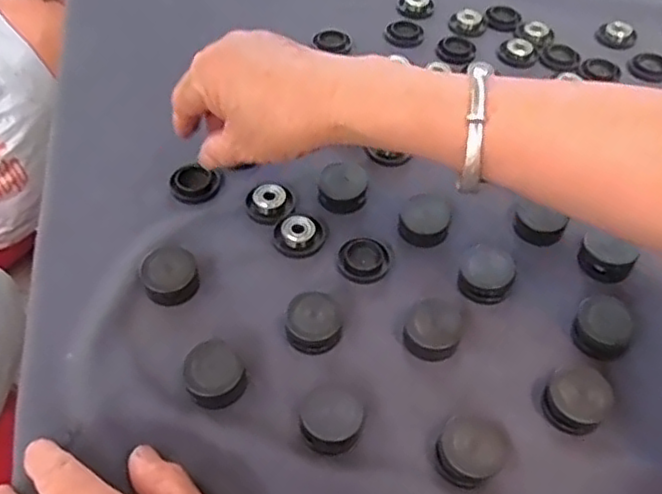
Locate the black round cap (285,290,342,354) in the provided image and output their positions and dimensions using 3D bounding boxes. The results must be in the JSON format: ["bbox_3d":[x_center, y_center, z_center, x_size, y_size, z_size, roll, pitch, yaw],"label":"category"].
[{"bbox_3d":[-0.010,0.042,0.391,0.031,0.019,0.035,-1,51,-3],"label":"black round cap"}]

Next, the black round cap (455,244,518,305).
[{"bbox_3d":[0.097,0.014,0.416,0.033,0.017,0.038,16,52,11],"label":"black round cap"}]

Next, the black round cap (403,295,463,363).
[{"bbox_3d":[0.060,0.047,0.388,0.031,0.018,0.034,1,51,-1],"label":"black round cap"}]

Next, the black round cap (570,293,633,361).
[{"bbox_3d":[0.161,0.047,0.398,0.032,0.019,0.036,26,55,18],"label":"black round cap"}]

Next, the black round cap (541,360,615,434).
[{"bbox_3d":[0.134,0.080,0.361,0.033,0.019,0.038,36,58,24],"label":"black round cap"}]

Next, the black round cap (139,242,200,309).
[{"bbox_3d":[-0.099,0.017,0.411,0.033,0.020,0.030,1,51,-1],"label":"black round cap"}]

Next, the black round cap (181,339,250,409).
[{"bbox_3d":[-0.064,0.071,0.366,0.032,0.020,0.030,1,51,-1],"label":"black round cap"}]

